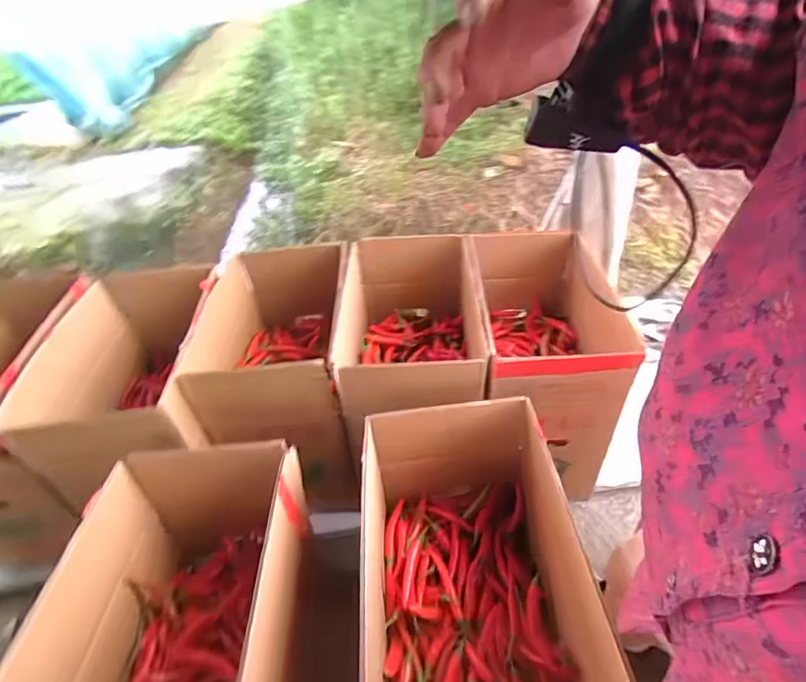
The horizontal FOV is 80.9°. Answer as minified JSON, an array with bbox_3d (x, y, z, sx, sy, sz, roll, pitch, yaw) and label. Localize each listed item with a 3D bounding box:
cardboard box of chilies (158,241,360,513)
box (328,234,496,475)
[{"bbox_3d":[-0.306,0.103,1.275,0.355,0.531,0.553,-9,43,-3],"label":"cardboard box of chilies"},{"bbox_3d":[0.034,-0.010,1.222,0.350,0.306,0.551,-7,43,-1],"label":"box"}]

